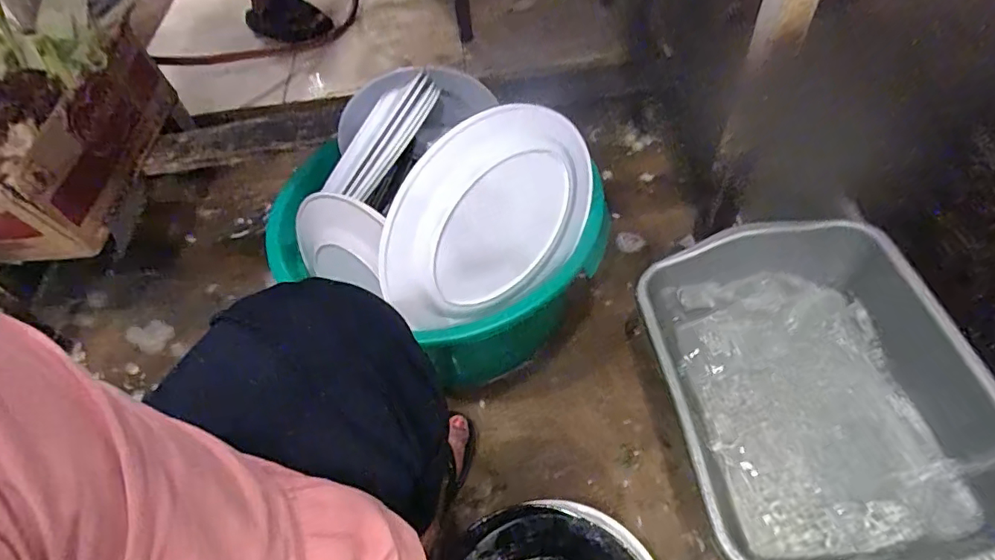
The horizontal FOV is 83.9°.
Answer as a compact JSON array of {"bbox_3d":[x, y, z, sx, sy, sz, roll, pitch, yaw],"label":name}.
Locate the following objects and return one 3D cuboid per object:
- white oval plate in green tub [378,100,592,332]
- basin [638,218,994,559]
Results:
[{"bbox_3d":[-0.007,-0.068,0.613,0.277,0.184,0.021,-41,23,-8],"label":"white oval plate in green tub"},{"bbox_3d":[0.359,0.140,0.646,0.317,0.162,0.409,-8,52,0],"label":"basin"}]

